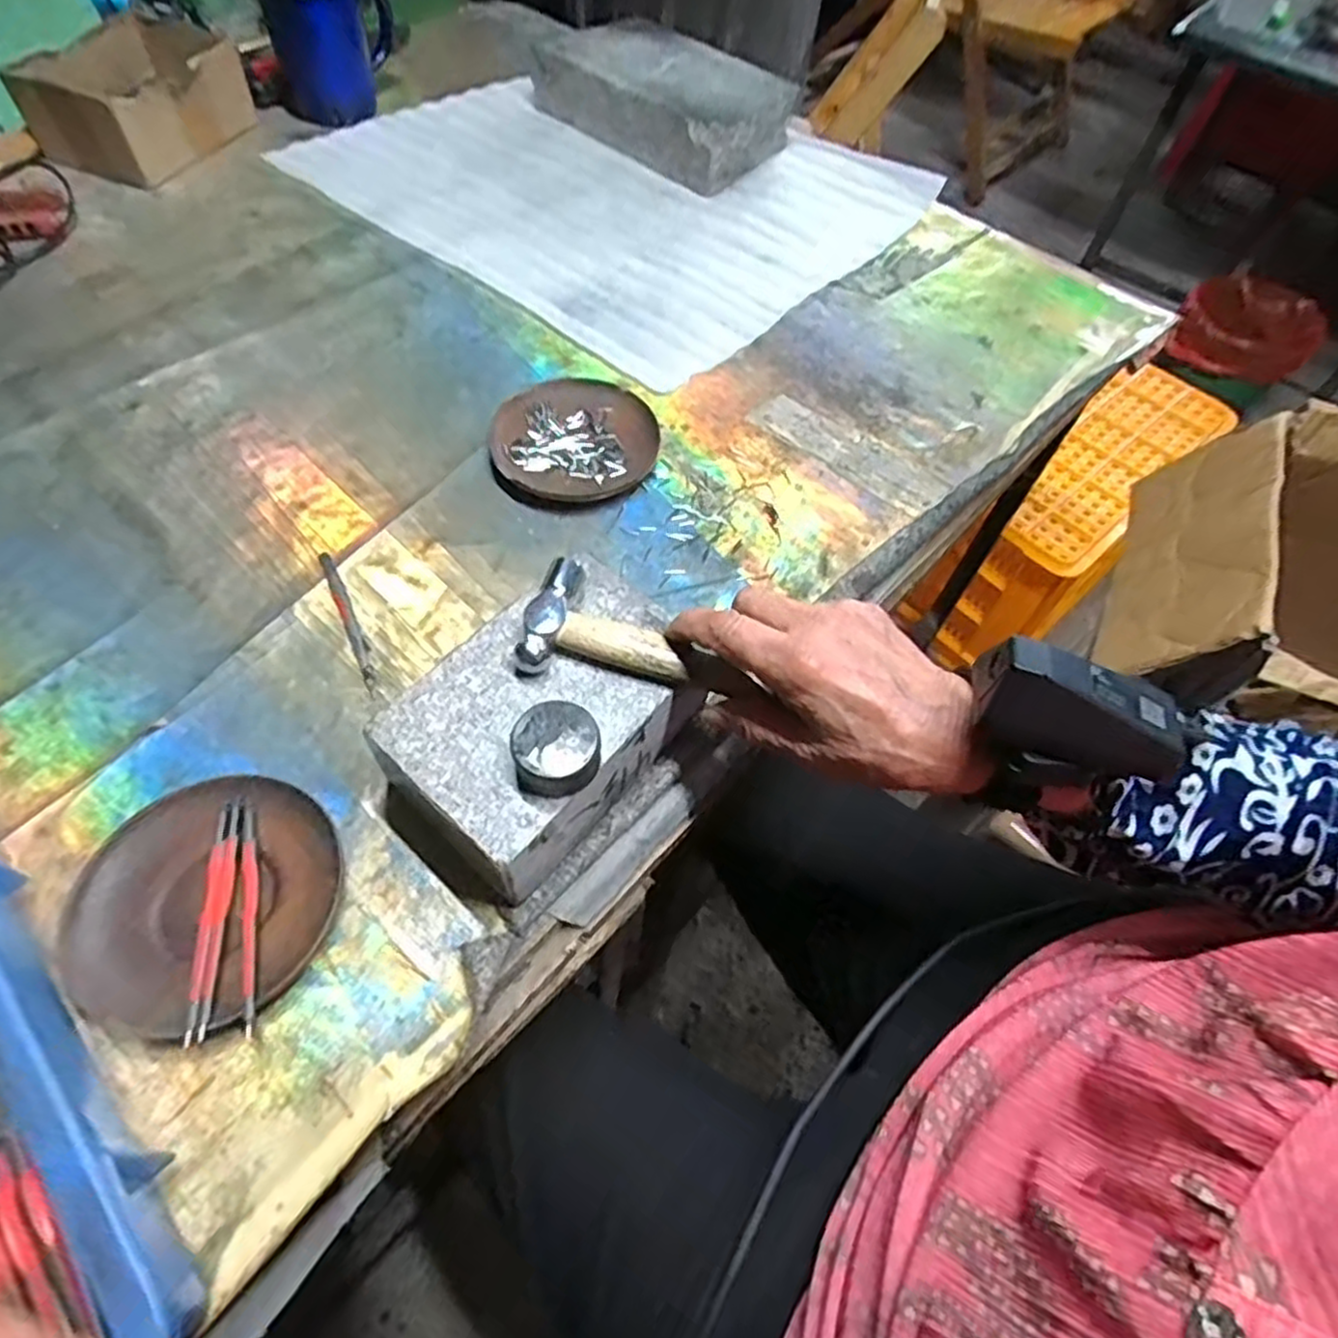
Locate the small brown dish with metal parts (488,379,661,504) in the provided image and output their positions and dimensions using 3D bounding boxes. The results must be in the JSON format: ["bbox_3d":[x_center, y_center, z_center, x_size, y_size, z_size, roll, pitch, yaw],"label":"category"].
[{"bbox_3d":[-0.065,-0.160,0.522,0.114,0.014,0.103,-22,63,-17],"label":"small brown dish with metal parts"}]

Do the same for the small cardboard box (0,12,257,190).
[{"bbox_3d":[-0.482,-0.522,0.684,0.123,0.066,0.166,23,60,10],"label":"small cardboard box"}]

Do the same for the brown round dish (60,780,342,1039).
[{"bbox_3d":[-0.211,0.106,0.346,0.109,0.017,0.112,2,58,-3],"label":"brown round dish"}]

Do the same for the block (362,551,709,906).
[{"bbox_3d":[-0.059,0.027,0.380,0.103,0.062,0.158,35,62,16],"label":"block"}]

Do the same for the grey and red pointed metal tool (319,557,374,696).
[{"bbox_3d":[-0.188,-0.029,0.439,0.009,0.006,0.106,-23,63,-17],"label":"grey and red pointed metal tool"}]

